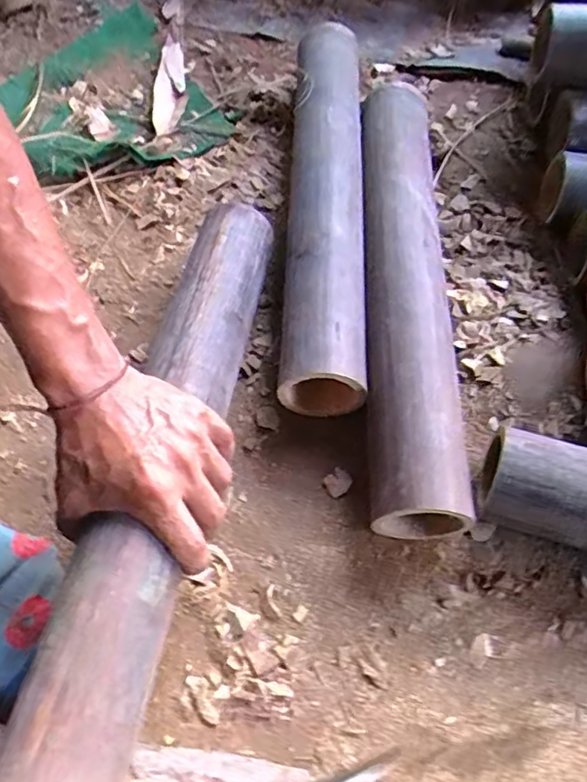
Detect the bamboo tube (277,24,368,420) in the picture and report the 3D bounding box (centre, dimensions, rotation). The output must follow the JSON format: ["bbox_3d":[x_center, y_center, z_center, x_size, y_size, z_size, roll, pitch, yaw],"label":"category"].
[{"bbox_3d":[0.033,-0.209,0.588,0.071,0.085,0.497,1,61,2],"label":"bamboo tube"}]

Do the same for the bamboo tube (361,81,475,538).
[{"bbox_3d":[0.098,-0.089,0.529,0.068,0.080,0.439,2,61,2],"label":"bamboo tube"}]

